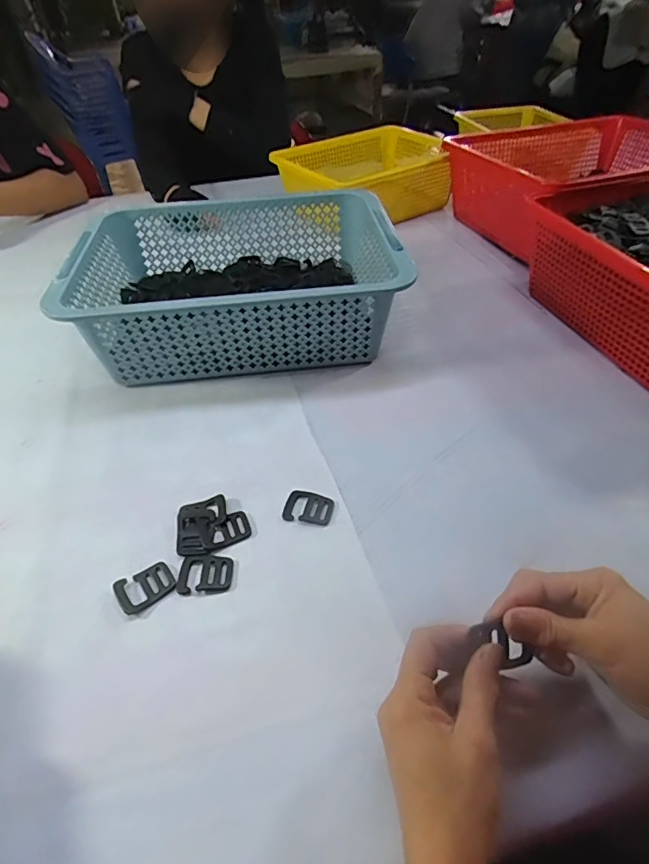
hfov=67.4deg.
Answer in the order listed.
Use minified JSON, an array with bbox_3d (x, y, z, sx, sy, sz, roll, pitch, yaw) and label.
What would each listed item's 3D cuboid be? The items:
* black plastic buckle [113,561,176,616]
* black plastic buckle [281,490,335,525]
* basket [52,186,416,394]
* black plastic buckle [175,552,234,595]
[{"bbox_3d":[-0.144,0.123,0.390,0.044,0.006,0.033,-30,51,-25],"label":"black plastic buckle"},{"bbox_3d":[-0.014,0.068,0.444,0.045,0.005,0.034,5,45,8],"label":"black plastic buckle"},{"bbox_3d":[-0.108,-0.187,0.633,0.376,0.121,0.278,-7,43,-3],"label":"basket"},{"bbox_3d":[-0.098,0.115,0.397,0.045,0.004,0.034,-3,44,0],"label":"black plastic buckle"}]

